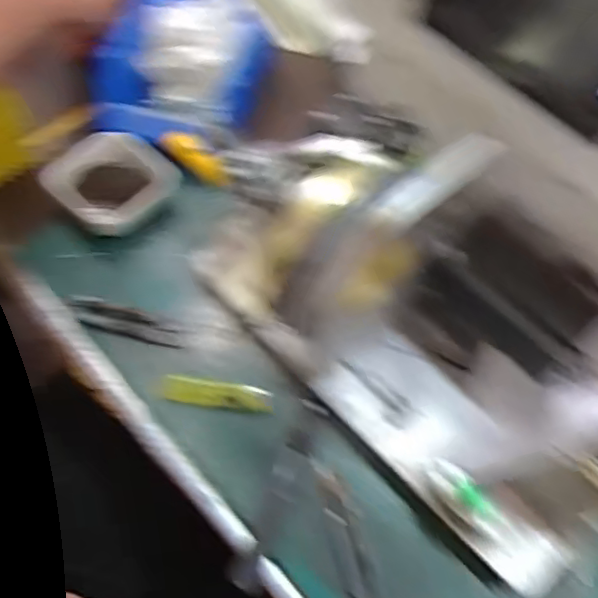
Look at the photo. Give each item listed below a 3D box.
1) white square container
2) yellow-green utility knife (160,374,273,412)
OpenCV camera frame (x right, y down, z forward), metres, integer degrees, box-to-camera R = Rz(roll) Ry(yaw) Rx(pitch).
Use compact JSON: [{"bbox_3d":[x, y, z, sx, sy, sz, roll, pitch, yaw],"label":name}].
[{"bbox_3d":[-0.167,-0.107,0.559,0.099,0.022,0.095,41,68,16],"label":"white square container"},{"bbox_3d":[-0.063,0.074,0.487,0.082,0.007,0.021,8,63,1],"label":"yellow-green utility knife"}]

